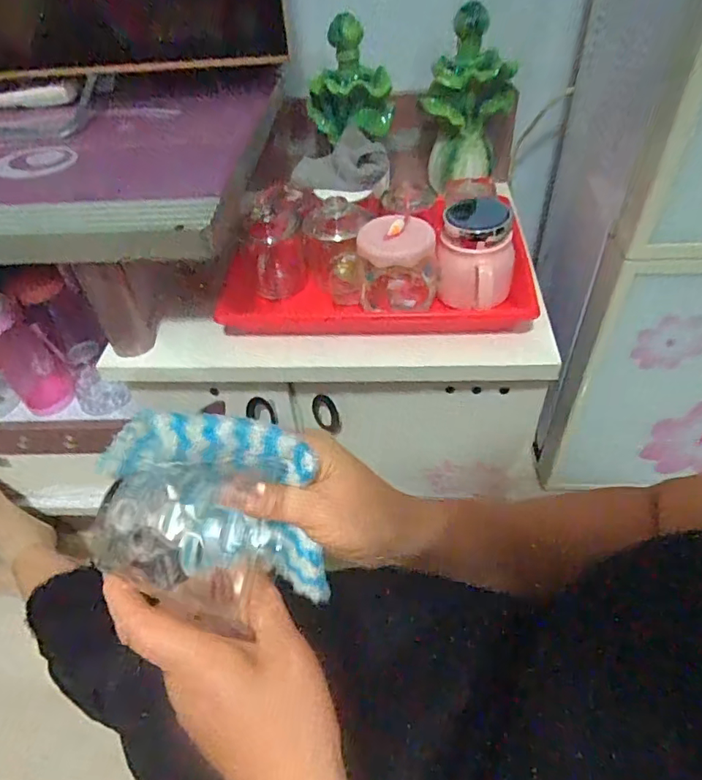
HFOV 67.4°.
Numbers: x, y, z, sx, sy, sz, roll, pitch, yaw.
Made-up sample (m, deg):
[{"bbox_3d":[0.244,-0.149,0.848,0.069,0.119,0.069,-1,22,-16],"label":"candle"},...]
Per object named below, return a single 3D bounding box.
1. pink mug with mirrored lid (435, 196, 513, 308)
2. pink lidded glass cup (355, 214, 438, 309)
[{"bbox_3d":[0.143,-0.154,0.595,0.080,0.091,0.084,10,49,14],"label":"pink mug with mirrored lid"},{"bbox_3d":[0.051,-0.143,0.597,0.089,0.089,0.073,-4,47,1],"label":"pink lidded glass cup"}]

